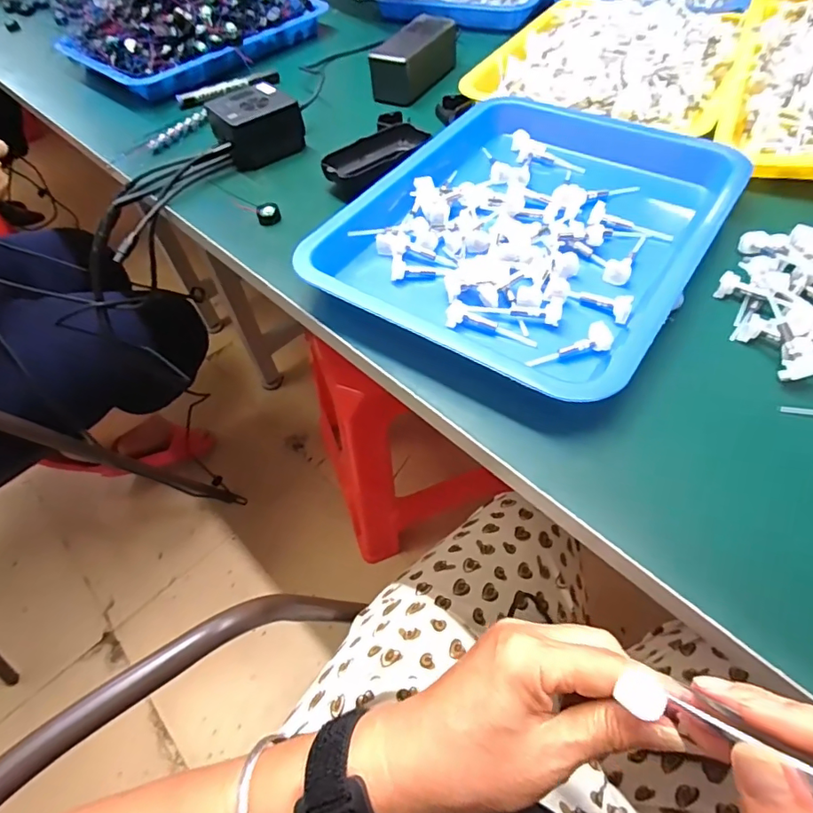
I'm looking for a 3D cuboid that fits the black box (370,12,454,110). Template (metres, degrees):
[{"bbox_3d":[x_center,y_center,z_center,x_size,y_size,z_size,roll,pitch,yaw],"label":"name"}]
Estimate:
[{"bbox_3d":[0.008,-0.408,0.591,0.055,0.047,0.126,21,59,19],"label":"black box"}]

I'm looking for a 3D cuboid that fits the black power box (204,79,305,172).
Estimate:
[{"bbox_3d":[-0.156,-0.292,0.522,0.081,0.049,0.070,-30,57,-16],"label":"black power box"}]

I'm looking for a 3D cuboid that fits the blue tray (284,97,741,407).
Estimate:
[{"bbox_3d":[0.101,-0.154,0.417,0.263,0.034,0.324,27,61,22],"label":"blue tray"}]

